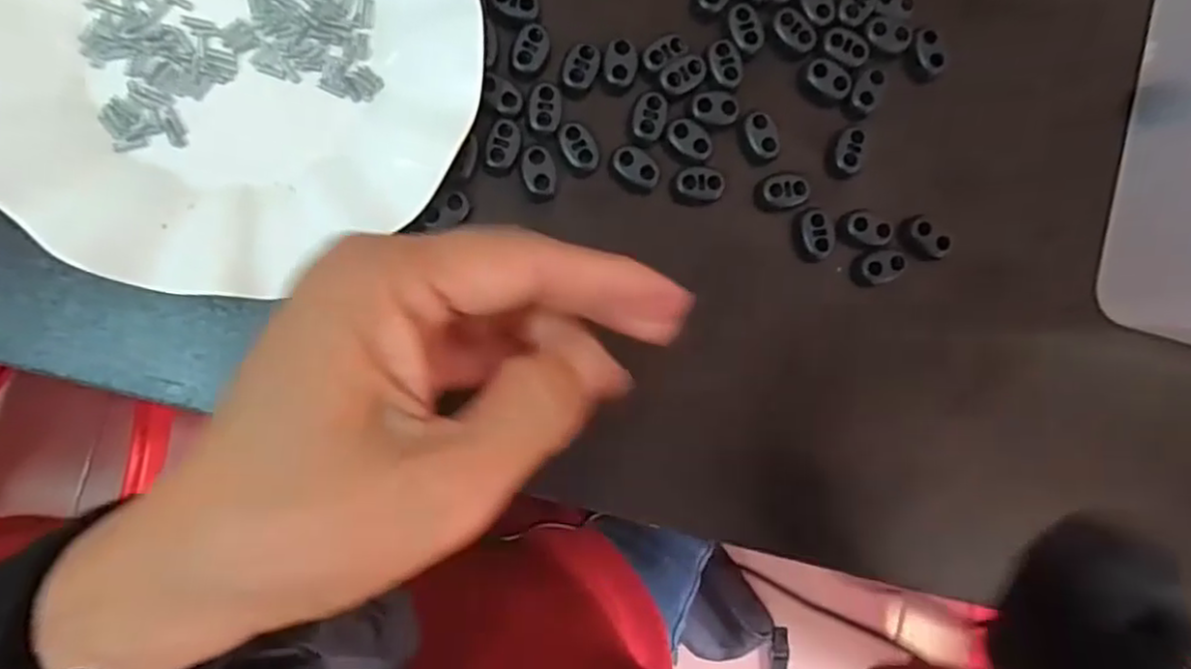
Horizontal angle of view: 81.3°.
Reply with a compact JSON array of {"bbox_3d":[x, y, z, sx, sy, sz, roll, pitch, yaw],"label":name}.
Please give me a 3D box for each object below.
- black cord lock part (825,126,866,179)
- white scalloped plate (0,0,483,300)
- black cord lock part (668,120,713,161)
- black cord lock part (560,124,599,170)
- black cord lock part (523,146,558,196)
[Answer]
[{"bbox_3d":[0.107,-0.077,0.295,0.012,0.010,0.019,14,88,-7],"label":"black cord lock part"},{"bbox_3d":[-0.137,-0.110,0.252,0.176,0.019,0.175,0,89,-7],"label":"white scalloped plate"},{"bbox_3d":[0.039,-0.080,0.285,0.020,0.004,0.012,40,85,-5],"label":"black cord lock part"},{"bbox_3d":[-0.007,-0.075,0.279,0.012,0.005,0.019,-33,94,-7],"label":"black cord lock part"},{"bbox_3d":[-0.023,-0.066,0.278,0.013,0.009,0.019,-5,90,-8],"label":"black cord lock part"}]

